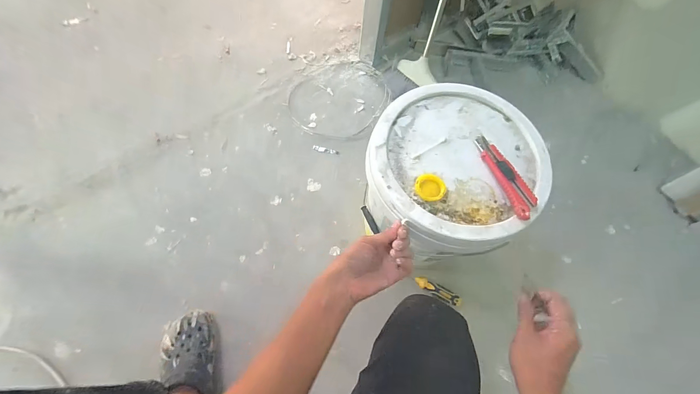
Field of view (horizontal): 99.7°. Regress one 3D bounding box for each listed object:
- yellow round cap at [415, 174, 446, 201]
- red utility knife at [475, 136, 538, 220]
[{"bbox_3d":[0.125,-0.015,0.456,0.045,0.011,0.041,1,67,-3],"label":"yellow round cap"},{"bbox_3d":[0.245,-0.036,0.464,0.036,0.021,0.148,-15,69,-9],"label":"red utility knife"}]

